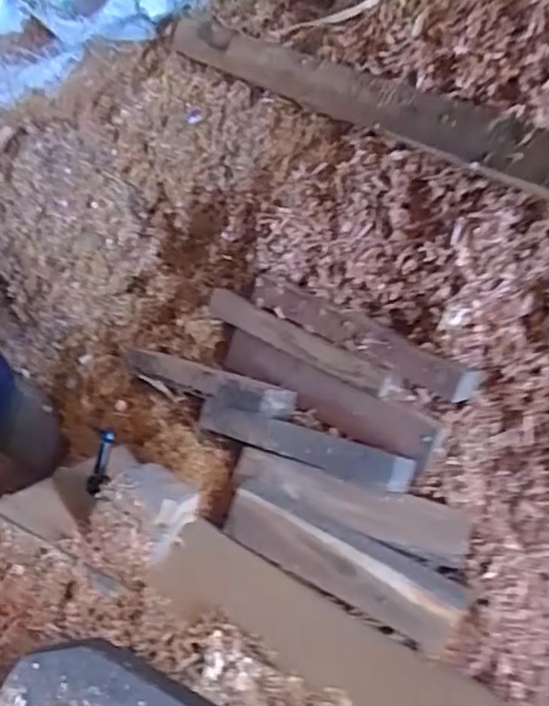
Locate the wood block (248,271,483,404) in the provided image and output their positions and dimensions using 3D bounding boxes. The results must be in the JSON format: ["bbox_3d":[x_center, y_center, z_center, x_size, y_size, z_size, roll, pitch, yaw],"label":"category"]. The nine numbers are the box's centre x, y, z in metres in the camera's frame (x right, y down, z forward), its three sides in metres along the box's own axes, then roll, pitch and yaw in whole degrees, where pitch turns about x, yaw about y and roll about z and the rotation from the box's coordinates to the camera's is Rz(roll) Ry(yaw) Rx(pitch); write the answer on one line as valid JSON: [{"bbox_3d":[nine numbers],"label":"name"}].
[{"bbox_3d":[0.096,-0.024,0.789,0.305,0.038,0.051,28,77,30],"label":"wood block"}]

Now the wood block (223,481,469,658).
[{"bbox_3d":[0.068,0.224,0.696,0.264,0.036,0.072,24,78,18],"label":"wood block"}]

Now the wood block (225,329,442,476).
[{"bbox_3d":[0.059,0.050,0.815,0.310,0.043,0.062,26,77,29],"label":"wood block"}]

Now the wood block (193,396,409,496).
[{"bbox_3d":[0.025,0.108,0.789,0.282,0.055,0.046,13,76,32],"label":"wood block"}]

